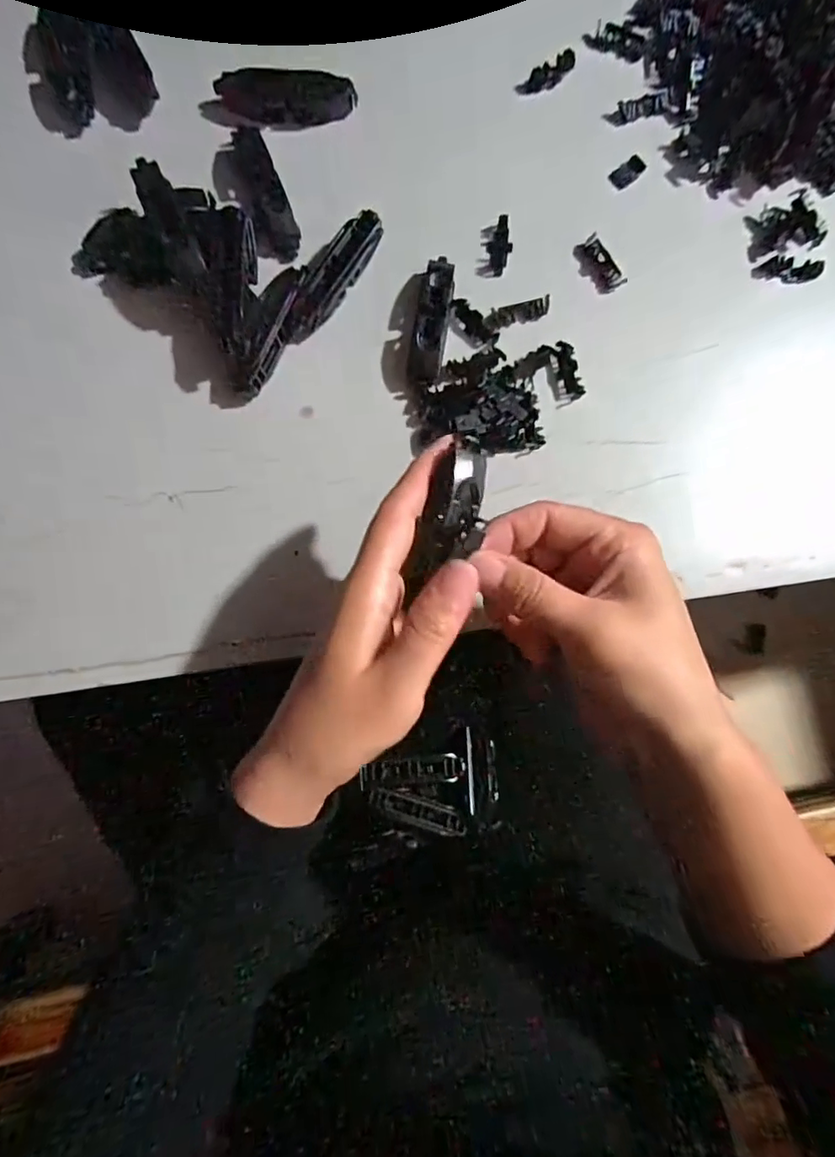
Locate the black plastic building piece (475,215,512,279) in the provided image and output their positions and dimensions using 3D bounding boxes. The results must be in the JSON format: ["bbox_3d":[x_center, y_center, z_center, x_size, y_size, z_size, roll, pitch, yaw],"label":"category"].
[{"bbox_3d":[0.046,-0.195,0.323,0.018,0.008,0.034,8,82,-2],"label":"black plastic building piece"}]

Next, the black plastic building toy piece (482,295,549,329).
[{"bbox_3d":[0.058,-0.154,0.317,0.039,0.005,0.011,-15,84,-5],"label":"black plastic building toy piece"}]

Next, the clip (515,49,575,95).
[{"bbox_3d":[0.081,-0.311,0.339,0.041,0.005,0.013,-35,86,-7],"label":"clip"}]

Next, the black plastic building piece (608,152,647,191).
[{"bbox_3d":[0.130,-0.250,0.334,0.026,0.004,0.013,-37,86,-7],"label":"black plastic building piece"}]

